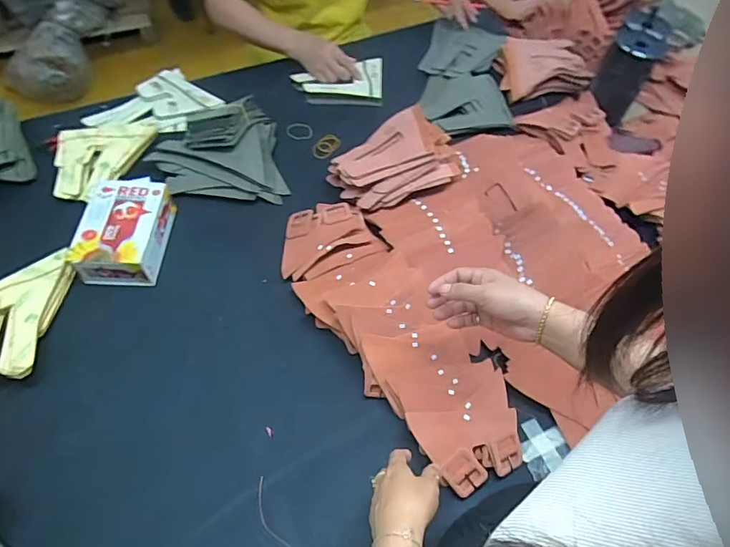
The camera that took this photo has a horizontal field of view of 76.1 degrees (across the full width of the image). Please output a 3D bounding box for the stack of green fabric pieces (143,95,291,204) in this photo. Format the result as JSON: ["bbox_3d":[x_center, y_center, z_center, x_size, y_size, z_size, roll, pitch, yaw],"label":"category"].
[{"bbox_3d":[-0.269,-0.231,0.831,0.223,0.095,0.223,-11,60,-11],"label":"stack of green fabric pieces"}]

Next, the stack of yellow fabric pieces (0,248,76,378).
[{"bbox_3d":[-0.481,0.065,0.666,0.166,0.042,0.178,-33,66,-22],"label":"stack of yellow fabric pieces"}]

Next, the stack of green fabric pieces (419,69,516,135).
[{"bbox_3d":[0.202,-0.371,0.984,0.188,0.027,0.180,-7,59,-8],"label":"stack of green fabric pieces"}]

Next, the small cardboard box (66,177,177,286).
[{"bbox_3d":[-0.379,-0.067,0.742,0.121,0.069,0.158,1,58,-4],"label":"small cardboard box"}]

